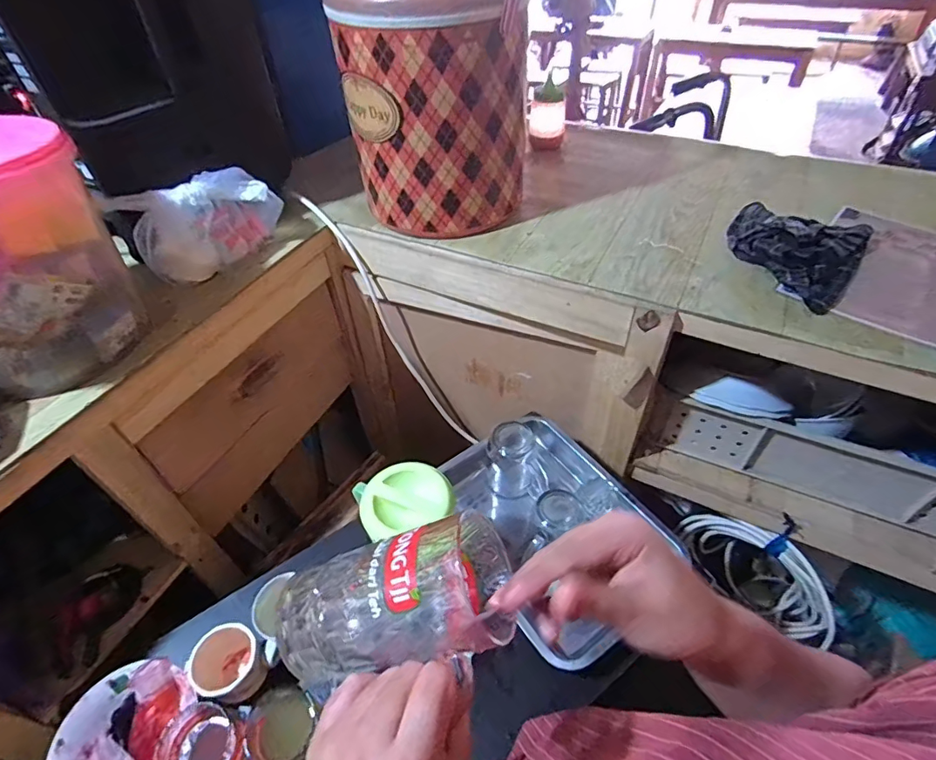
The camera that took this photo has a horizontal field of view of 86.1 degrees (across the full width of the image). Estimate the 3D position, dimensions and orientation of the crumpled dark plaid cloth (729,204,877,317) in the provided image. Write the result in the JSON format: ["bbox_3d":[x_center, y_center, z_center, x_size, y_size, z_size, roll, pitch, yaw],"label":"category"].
[{"bbox_3d":[0.467,-0.190,0.715,0.175,0.046,0.216,23,53,23],"label":"crumpled dark plaid cloth"}]

